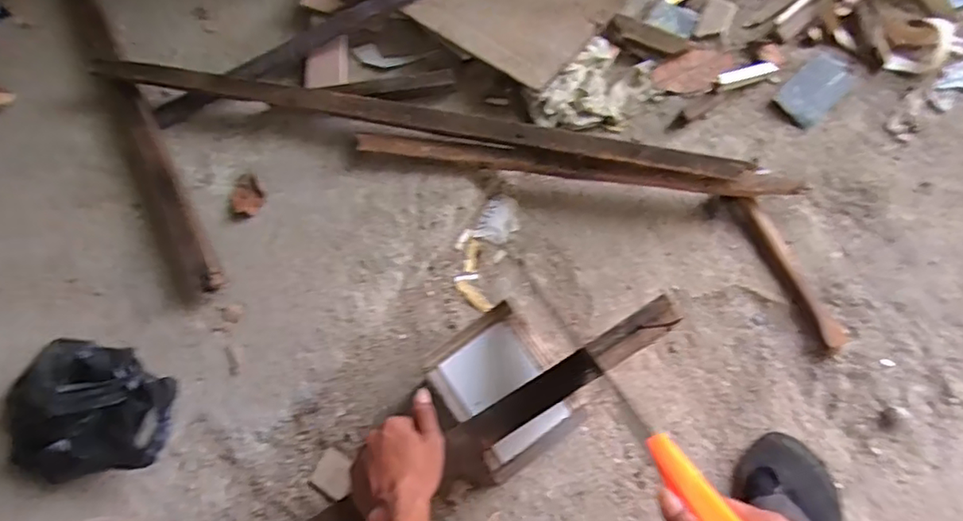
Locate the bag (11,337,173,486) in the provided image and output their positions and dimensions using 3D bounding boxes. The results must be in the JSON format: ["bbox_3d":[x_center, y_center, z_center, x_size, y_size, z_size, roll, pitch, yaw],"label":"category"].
[{"bbox_3d":[-0.441,0.158,0.656,0.200,0.107,0.159,-8,72,-2],"label":"bag"}]

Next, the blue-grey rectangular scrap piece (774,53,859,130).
[{"bbox_3d":[0.483,-0.248,0.844,0.121,0.011,0.069,-43,76,-12],"label":"blue-grey rectangular scrap piece"}]

